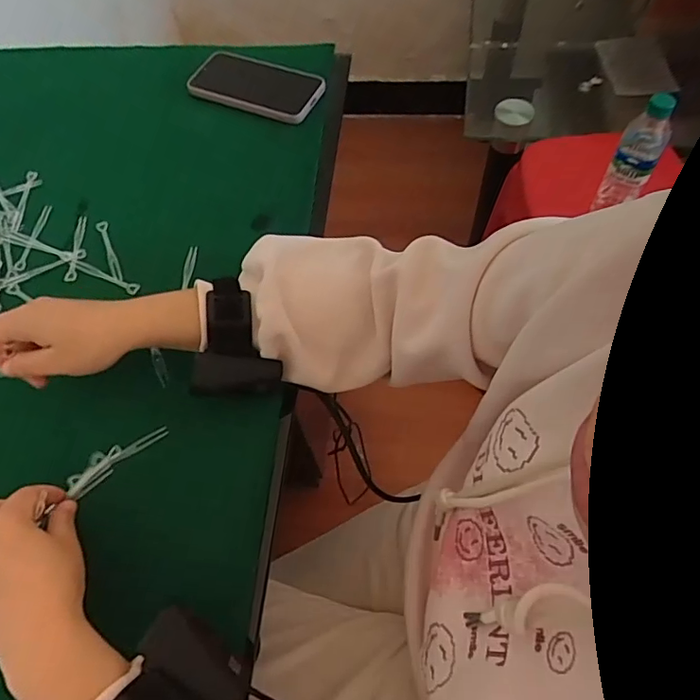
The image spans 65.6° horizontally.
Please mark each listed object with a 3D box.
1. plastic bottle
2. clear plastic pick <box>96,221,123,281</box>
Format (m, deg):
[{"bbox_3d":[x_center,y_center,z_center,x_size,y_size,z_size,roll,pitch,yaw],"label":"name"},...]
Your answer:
[{"bbox_3d":[0.423,-0.281,0.809,0.061,0.208,0.068,28,67,18],"label":"plastic bottle"},{"bbox_3d":[-0.248,-0.104,0.562,0.011,0.006,0.084,-25,62,-9],"label":"clear plastic pick"}]

